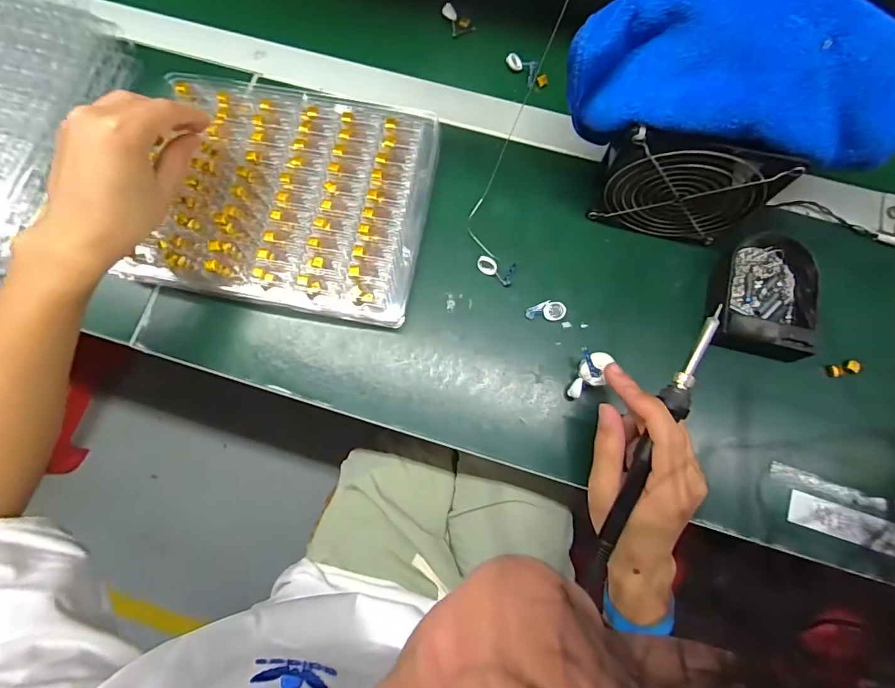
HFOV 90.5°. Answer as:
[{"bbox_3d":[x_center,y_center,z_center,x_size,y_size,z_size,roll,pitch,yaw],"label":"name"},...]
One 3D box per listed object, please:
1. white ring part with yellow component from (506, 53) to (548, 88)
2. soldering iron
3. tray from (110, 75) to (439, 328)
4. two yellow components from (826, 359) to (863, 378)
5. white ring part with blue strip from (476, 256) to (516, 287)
[{"bbox_3d":[0.082,-0.281,0.456,0.047,0.010,0.021,31,79,-7],"label":"white ring part with yellow component"},{"bbox_3d":[0.137,0.070,0.296,0.017,0.014,0.206,26,89,6],"label":"soldering iron"},{"bbox_3d":[-0.137,-0.132,0.398,0.232,0.029,0.199,11,78,3],"label":"tray"},{"bbox_3d":[0.337,0.021,0.377,0.022,0.012,0.012,-12,78,-2],"label":"two yellow components"},{"bbox_3d":[0.043,-0.066,0.396,0.034,0.010,0.022,10,78,3],"label":"white ring part with blue strip"}]

